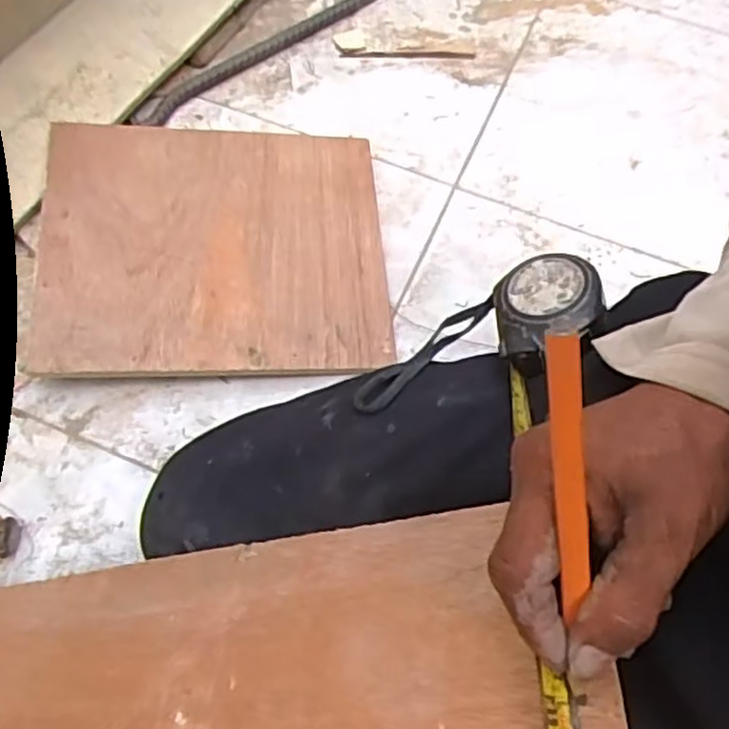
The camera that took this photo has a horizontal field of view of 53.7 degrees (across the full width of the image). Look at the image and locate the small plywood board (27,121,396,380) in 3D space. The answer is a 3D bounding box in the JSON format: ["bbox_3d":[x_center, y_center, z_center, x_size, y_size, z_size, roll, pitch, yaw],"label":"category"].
[{"bbox_3d":[-0.132,-0.111,0.654,0.297,0.010,0.259,-1,66,-12],"label":"small plywood board"}]

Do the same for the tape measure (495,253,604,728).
[{"bbox_3d":[0.086,0.164,0.263,0.047,0.037,0.526,5,57,-2],"label":"tape measure"}]

